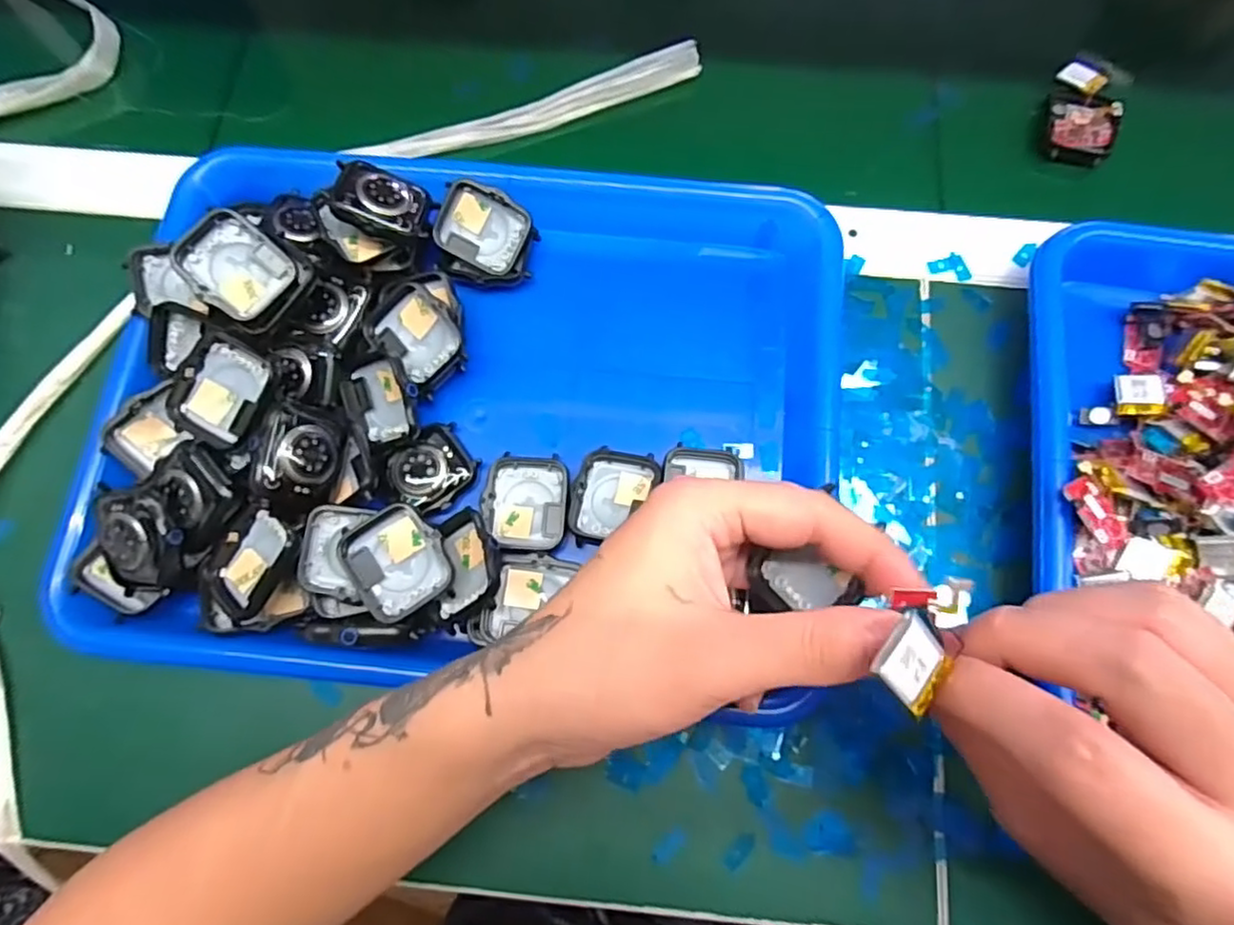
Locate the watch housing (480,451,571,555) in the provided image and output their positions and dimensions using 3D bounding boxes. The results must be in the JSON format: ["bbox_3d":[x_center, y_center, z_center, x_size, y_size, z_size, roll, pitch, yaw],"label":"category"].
[{"bbox_3d":[-0.042,0.019,0.302,0.038,0.009,0.044,6,75,2],"label":"watch housing"}]

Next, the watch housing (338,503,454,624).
[{"bbox_3d":[-0.093,0.042,0.273,0.038,0.008,0.041,-36,87,-8],"label":"watch housing"}]

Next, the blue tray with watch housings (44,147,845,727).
[{"bbox_3d":[-0.065,-0.029,0.300,0.326,0.052,0.255,6,75,2],"label":"blue tray with watch housings"}]

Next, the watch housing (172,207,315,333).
[{"bbox_3d":[-0.167,-0.085,0.290,0.048,0.009,0.040,39,81,-18],"label":"watch housing"}]

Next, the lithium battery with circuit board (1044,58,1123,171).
[{"bbox_3d":[0.261,-0.196,0.362,0.036,0.012,0.060,15,75,5],"label":"lithium battery with circuit board"}]

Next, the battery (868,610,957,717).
[{"bbox_3d":[0.079,0.053,0.171,0.021,0.004,0.020,44,71,-16],"label":"battery"}]

